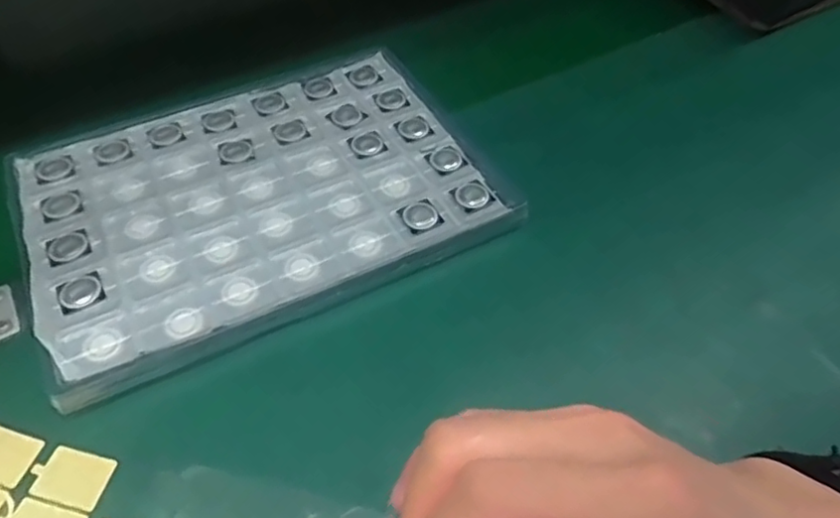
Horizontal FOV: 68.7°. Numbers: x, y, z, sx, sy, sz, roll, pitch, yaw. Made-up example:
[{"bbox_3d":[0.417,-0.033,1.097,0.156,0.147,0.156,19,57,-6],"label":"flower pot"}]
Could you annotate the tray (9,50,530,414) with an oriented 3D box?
[{"bbox_3d":[-0.115,-0.054,0.442,0.309,0.017,0.226,-22,59,-19],"label":"tray"}]

